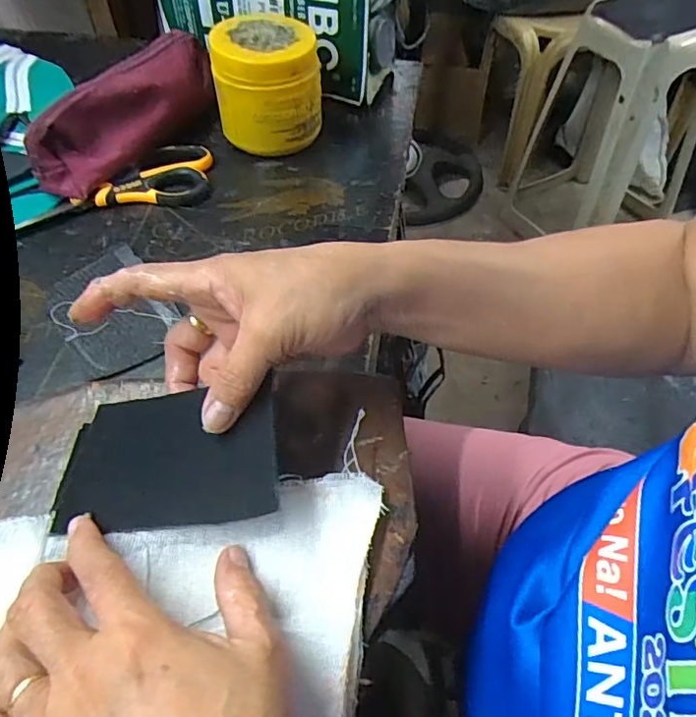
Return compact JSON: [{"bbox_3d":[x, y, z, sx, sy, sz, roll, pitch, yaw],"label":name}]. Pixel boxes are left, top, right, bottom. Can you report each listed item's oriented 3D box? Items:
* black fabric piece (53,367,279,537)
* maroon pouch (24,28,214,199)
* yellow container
[{"bbox_3d":[-0.090,0.049,0.284,0.115,0.009,0.069,-10,63,10],"label":"black fabric piece"},{"bbox_3d":[-0.187,-0.232,0.509,0.058,0.056,0.224,18,54,14],"label":"maroon pouch"},{"bbox_3d":[-0.072,-0.248,0.516,0.093,0.095,0.086,-3,52,-2],"label":"yellow container"}]

